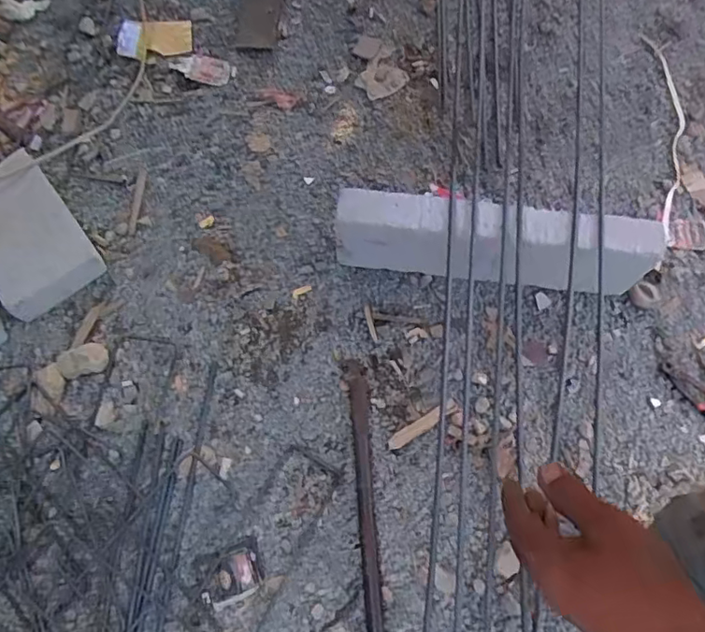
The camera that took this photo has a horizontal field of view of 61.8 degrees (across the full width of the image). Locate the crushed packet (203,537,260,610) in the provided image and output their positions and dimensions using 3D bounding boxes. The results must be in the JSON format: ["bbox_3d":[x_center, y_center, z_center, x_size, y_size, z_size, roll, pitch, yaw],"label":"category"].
[{"bbox_3d":[-0.212,0.446,1.030,0.095,0.006,0.102,-10,69,-2],"label":"crushed packet"}]

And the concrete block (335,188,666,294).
[{"bbox_3d":[0.261,-0.131,1.131,0.568,0.204,0.082,7,69,4],"label":"concrete block"}]

